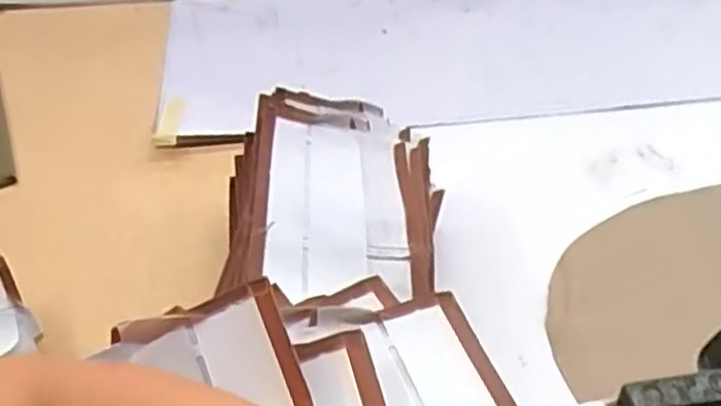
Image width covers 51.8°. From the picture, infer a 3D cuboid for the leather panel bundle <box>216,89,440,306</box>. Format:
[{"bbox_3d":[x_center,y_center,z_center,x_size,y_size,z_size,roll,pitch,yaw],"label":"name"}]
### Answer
[{"bbox_3d":[-0.018,-0.002,0.511,0.146,0.063,0.189,-3,48,2],"label":"leather panel bundle"}]

